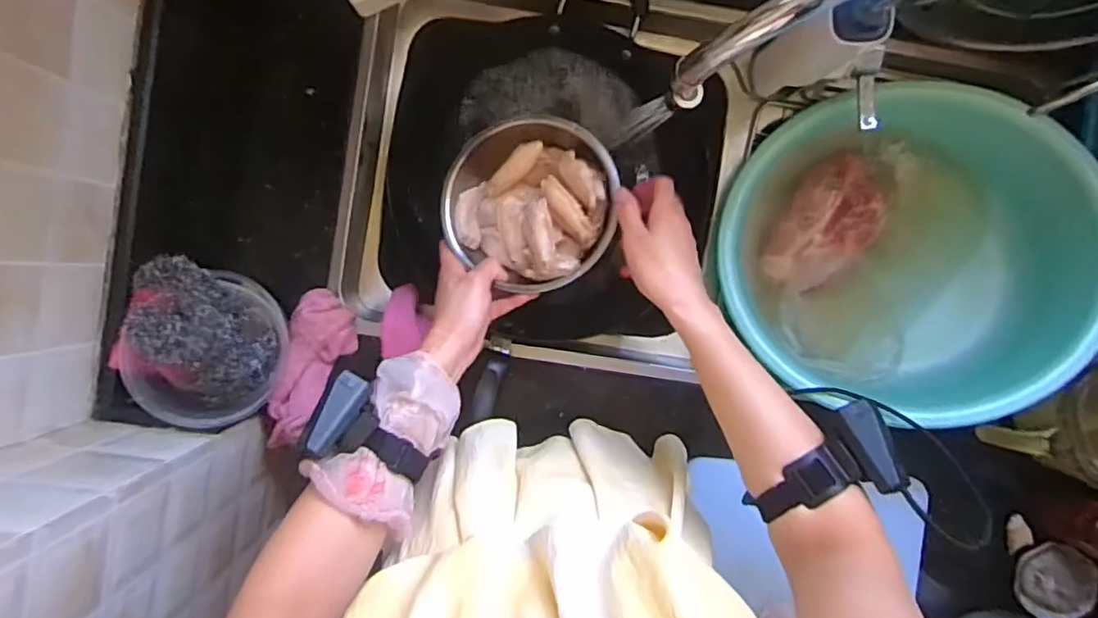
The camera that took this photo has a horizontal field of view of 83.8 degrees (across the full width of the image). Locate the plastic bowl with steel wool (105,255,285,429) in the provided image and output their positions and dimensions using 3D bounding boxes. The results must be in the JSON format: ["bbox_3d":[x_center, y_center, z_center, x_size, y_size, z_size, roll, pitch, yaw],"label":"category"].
[{"bbox_3d":[-0.329,0.033,0.591,0.085,0.158,0.147,29,96,40],"label":"plastic bowl with steel wool"}]

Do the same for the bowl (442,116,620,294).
[{"bbox_3d":[-0.020,-0.108,0.608,0.165,0.068,0.151,0,93,-2],"label":"bowl"}]

